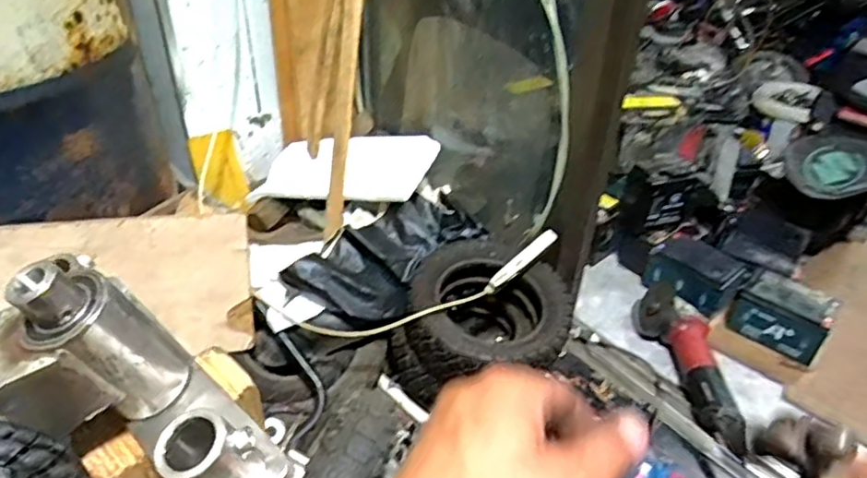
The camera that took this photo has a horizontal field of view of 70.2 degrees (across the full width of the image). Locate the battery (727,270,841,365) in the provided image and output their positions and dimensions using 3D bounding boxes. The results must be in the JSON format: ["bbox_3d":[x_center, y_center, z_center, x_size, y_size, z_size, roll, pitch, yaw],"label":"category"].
[{"bbox_3d":[0.638,0.137,1.137,0.156,0.094,0.103,25,41,27],"label":"battery"}]

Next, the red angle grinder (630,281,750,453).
[{"bbox_3d":[0.436,0.202,1.046,0.084,0.071,0.334,-3,37,-9],"label":"red angle grinder"}]

